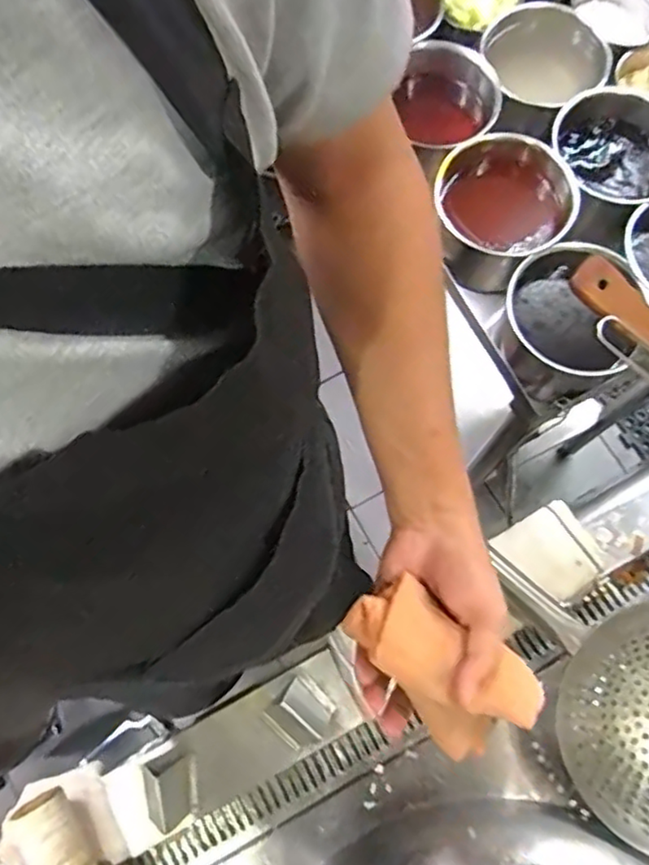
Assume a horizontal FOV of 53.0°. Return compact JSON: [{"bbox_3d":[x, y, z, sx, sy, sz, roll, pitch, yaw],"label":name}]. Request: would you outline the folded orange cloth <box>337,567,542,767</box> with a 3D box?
[{"bbox_3d":[0.079,0.163,0.447,0.137,0.039,0.076,39,79,0],"label":"folded orange cloth"}]

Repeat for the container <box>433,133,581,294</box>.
[{"bbox_3d":[0.205,-0.257,0.771,0.142,0.100,0.159,-27,76,-6],"label":"container"}]

